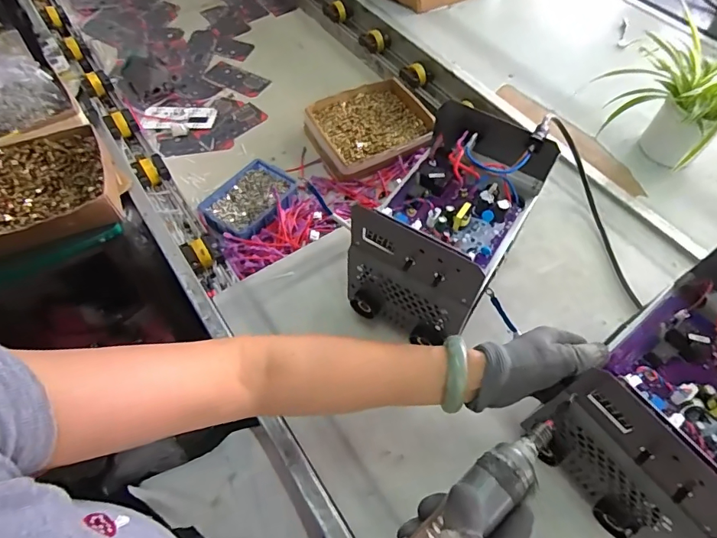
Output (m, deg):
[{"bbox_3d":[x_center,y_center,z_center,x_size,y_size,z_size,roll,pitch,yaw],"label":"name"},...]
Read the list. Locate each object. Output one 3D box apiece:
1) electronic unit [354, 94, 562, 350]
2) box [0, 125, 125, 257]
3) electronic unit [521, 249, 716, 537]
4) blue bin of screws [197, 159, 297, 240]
[{"bbox_3d":[0.106,-0.044,0.552,0.147,0.184,0.227,29,62,16],"label":"electronic unit"},{"bbox_3d":[-0.476,-0.115,0.661,0.223,0.058,0.178,-20,60,-13],"label":"box"},{"bbox_3d":[0.308,0.122,0.427,0.224,0.158,0.145,-33,64,-20],"label":"electronic unit"},{"bbox_3d":[-0.181,-0.111,0.769,0.112,0.045,0.154,35,63,19],"label":"blue bin of screws"}]

